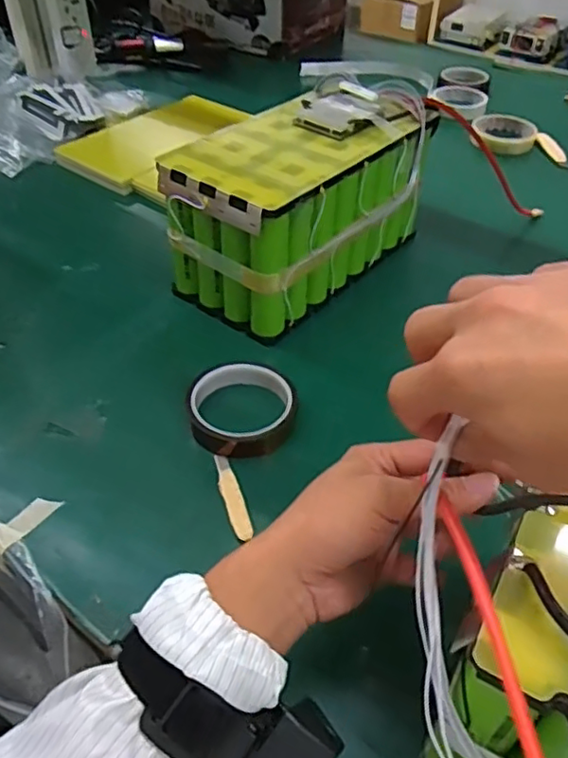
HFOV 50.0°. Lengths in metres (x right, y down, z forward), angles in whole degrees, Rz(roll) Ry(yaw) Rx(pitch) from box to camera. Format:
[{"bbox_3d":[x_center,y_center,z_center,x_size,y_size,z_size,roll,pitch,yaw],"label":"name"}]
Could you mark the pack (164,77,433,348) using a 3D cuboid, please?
[{"bbox_3d":[0.017,-0.185,0.632,0.143,0.148,0.266,30,52,26],"label":"pack"}]

